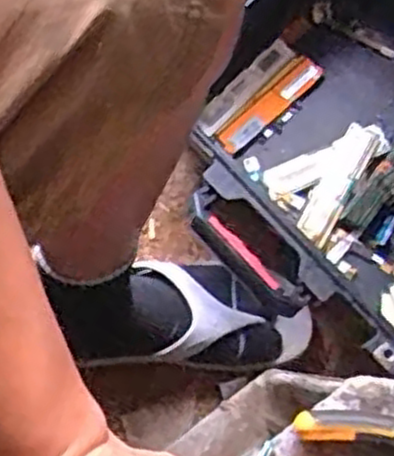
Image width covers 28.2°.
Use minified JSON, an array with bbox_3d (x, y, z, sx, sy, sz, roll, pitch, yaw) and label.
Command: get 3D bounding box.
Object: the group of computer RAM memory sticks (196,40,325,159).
[{"bbox_3d":[0.063,-0.132,0.803,0.128,0.021,0.067,-42,75,-14],"label":"group of computer RAM memory sticks"}]

